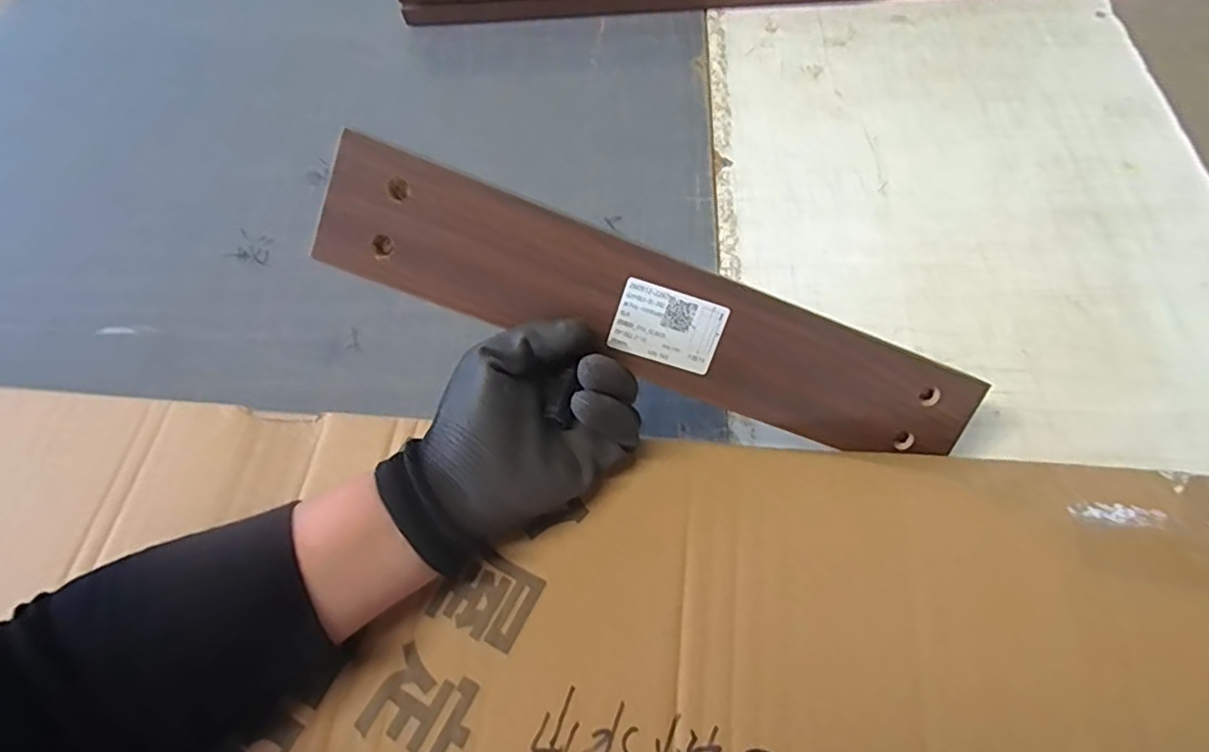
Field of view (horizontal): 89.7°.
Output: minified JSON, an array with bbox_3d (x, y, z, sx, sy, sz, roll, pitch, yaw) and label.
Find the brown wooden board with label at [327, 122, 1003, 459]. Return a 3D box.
[{"bbox_3d":[0.036,-0.028,0.334,0.369,0.069,0.019,19,20,-11],"label":"brown wooden board with label"}]

